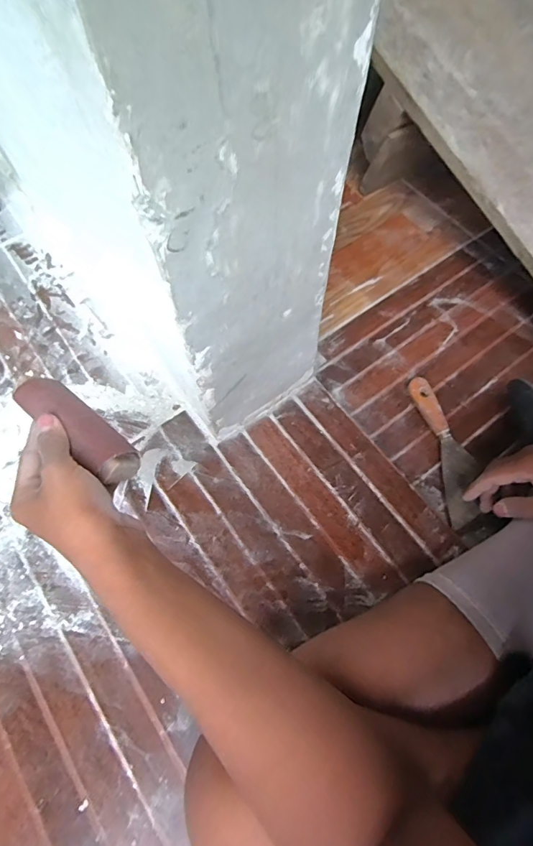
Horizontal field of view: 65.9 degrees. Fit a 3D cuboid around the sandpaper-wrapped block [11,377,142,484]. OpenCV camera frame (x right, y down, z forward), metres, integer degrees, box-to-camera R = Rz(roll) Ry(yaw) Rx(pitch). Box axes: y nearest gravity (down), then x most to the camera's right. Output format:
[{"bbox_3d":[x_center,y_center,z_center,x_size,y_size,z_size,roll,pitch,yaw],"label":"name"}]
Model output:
[{"bbox_3d":[-0.155,0.002,0.337,0.115,0.032,0.036,40,73,10],"label":"sandpaper-wrapped block"}]

